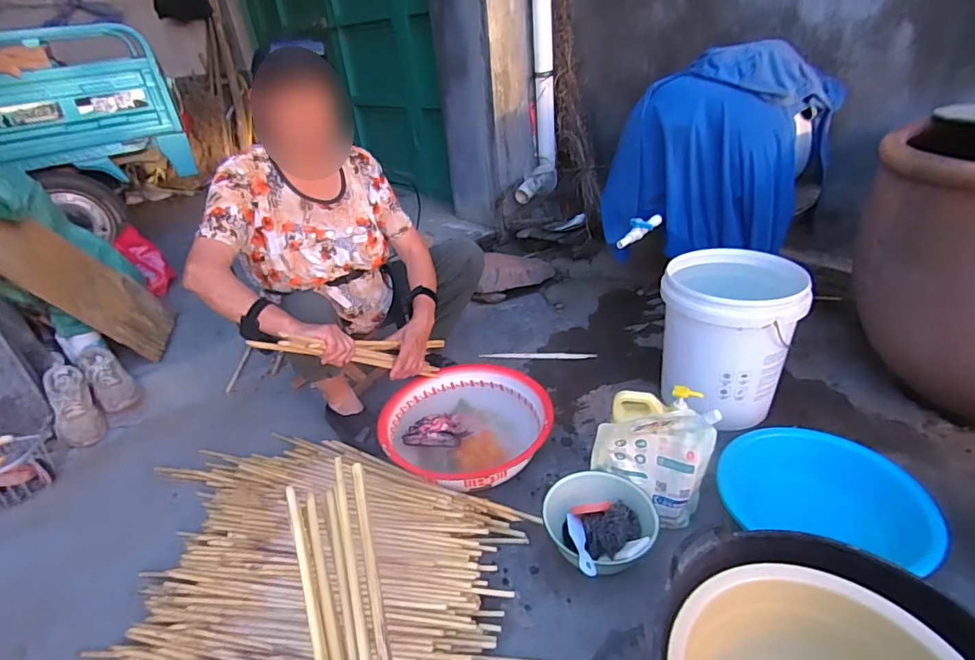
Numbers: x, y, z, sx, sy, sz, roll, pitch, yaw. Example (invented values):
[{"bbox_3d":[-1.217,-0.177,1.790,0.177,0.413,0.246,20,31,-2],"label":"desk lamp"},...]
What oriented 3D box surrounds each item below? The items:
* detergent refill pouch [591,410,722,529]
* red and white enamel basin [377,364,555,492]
[{"bbox_3d":[0.307,0.264,0.935,0.210,0.240,0.081,-1,31,11],"label":"detergent refill pouch"},{"bbox_3d":[-0.049,0.235,1.184,0.372,0.119,0.360,-5,31,3],"label":"red and white enamel basin"}]

